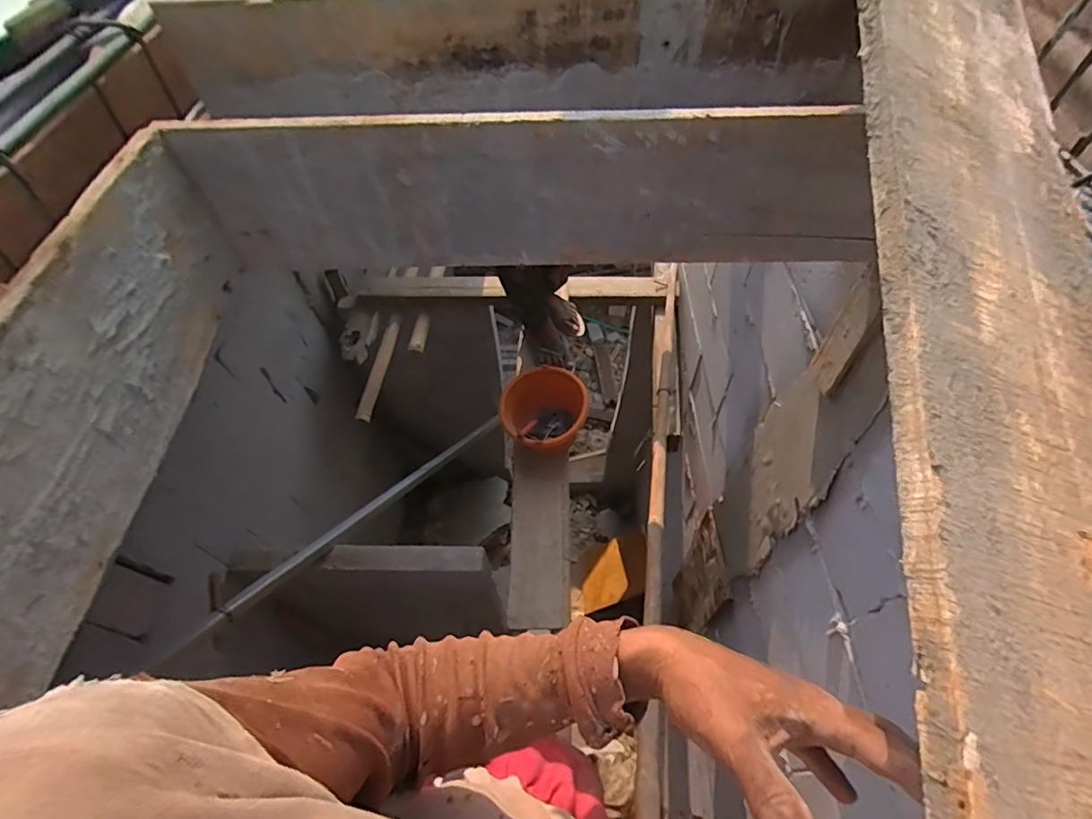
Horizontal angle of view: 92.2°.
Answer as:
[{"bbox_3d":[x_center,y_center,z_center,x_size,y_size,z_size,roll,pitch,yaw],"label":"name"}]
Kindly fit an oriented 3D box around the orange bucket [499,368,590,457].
[{"bbox_3d":[-0.004,0.032,1.509,0.241,0.185,0.245,-1,55,2],"label":"orange bucket"}]

